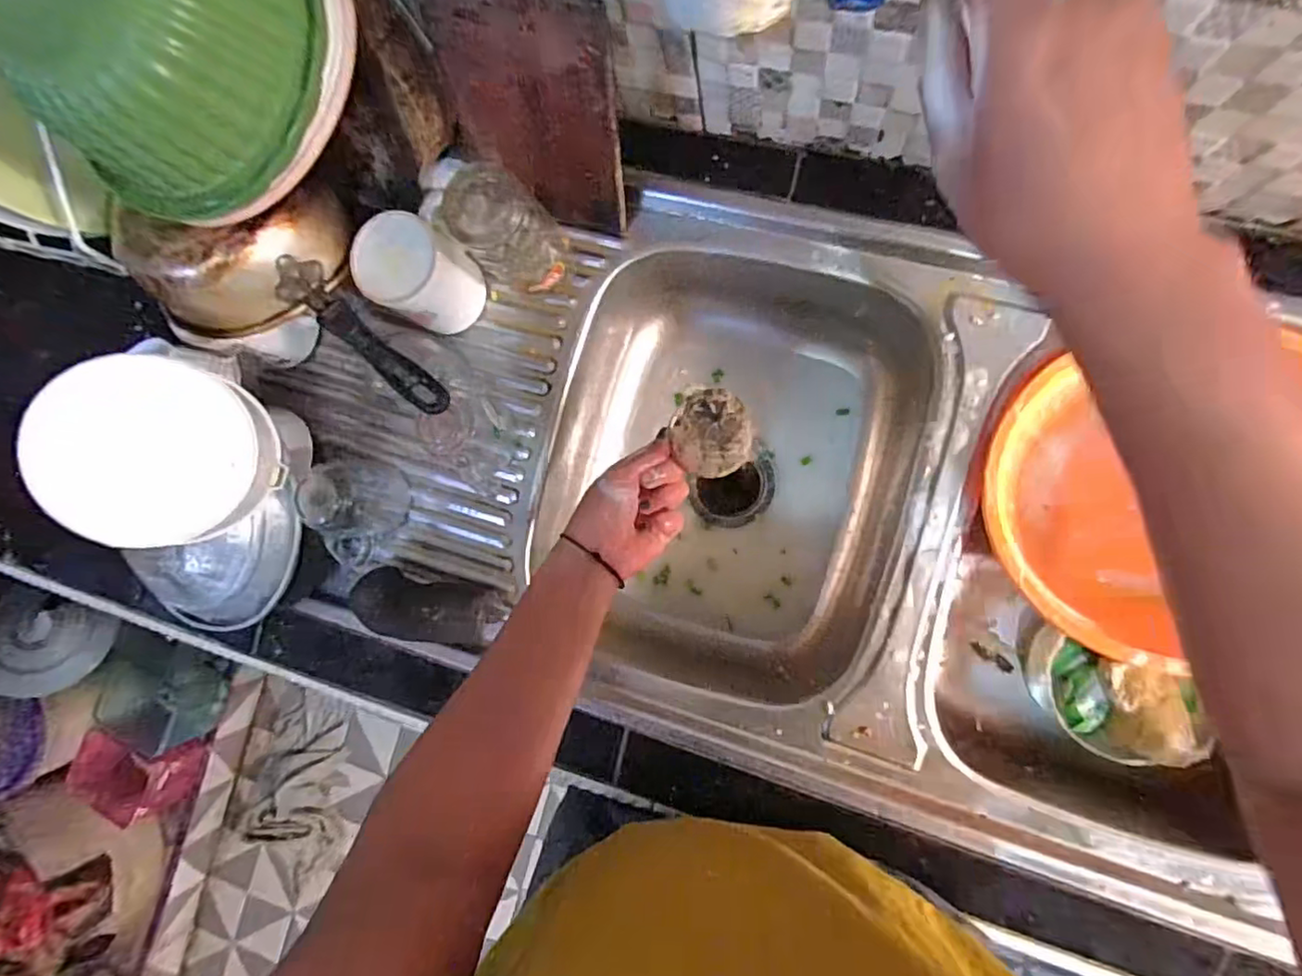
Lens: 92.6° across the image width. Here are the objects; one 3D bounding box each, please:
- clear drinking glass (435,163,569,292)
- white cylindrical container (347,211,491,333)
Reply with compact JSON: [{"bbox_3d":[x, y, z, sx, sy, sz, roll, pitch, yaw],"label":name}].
[{"bbox_3d":[-0.123,-0.218,0.536,0.072,0.106,0.068,0,88,9],"label":"clear drinking glass"},{"bbox_3d":[-0.208,-0.193,0.568,0.072,0.095,0.078,0,88,9],"label":"white cylindrical container"}]

